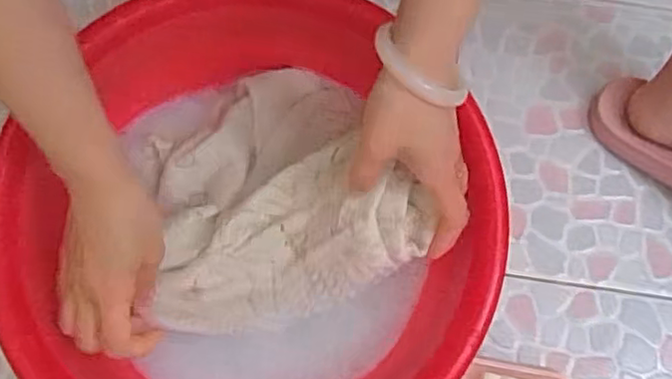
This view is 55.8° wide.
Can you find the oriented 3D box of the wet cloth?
[{"bbox_3d":[-0.061,0.000,0.503,0.209,0.086,0.201,-21,78,-6],"label":"wet cloth"}]

